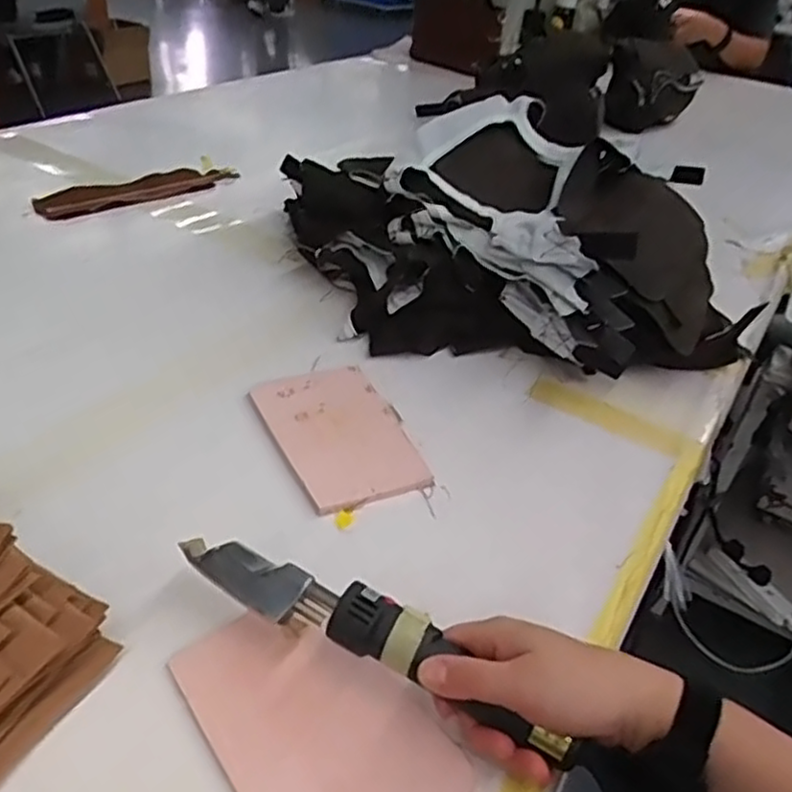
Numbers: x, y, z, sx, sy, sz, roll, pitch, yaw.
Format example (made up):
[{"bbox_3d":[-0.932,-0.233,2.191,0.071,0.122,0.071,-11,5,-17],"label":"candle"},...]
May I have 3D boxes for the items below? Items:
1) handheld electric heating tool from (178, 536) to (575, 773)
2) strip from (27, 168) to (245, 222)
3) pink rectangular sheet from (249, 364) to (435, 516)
[{"bbox_3d":[-0.015,0.141,0.431,0.261,0.029,0.037,21,42,17],"label":"handheld electric heating tool"},{"bbox_3d":[-0.371,-0.307,1.050,0.303,0.026,0.071,-27,48,-33],"label":"strip"},{"bbox_3d":[-0.051,0.031,0.641,0.114,0.014,0.179,-16,43,-23],"label":"pink rectangular sheet"}]

